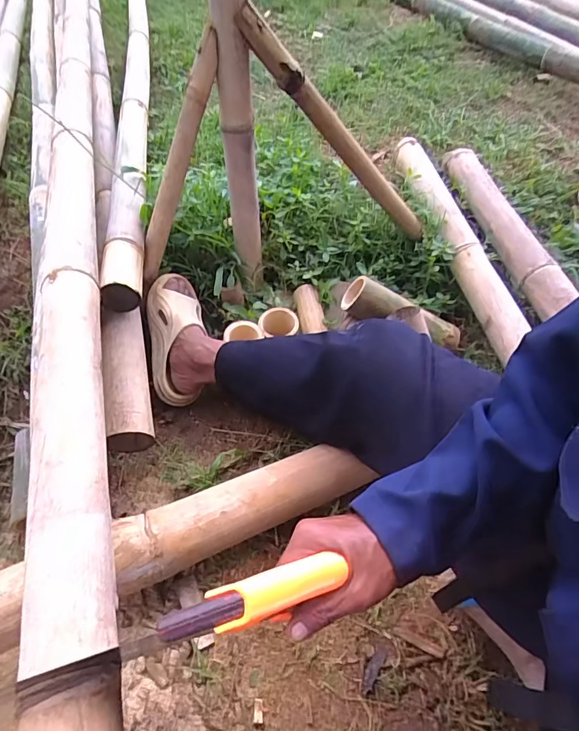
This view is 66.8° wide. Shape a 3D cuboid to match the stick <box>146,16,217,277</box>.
[{"bbox_3d":[-0.194,-0.334,0.750,0.040,0.410,0.034,-4,44,-41],"label":"stick"}]

